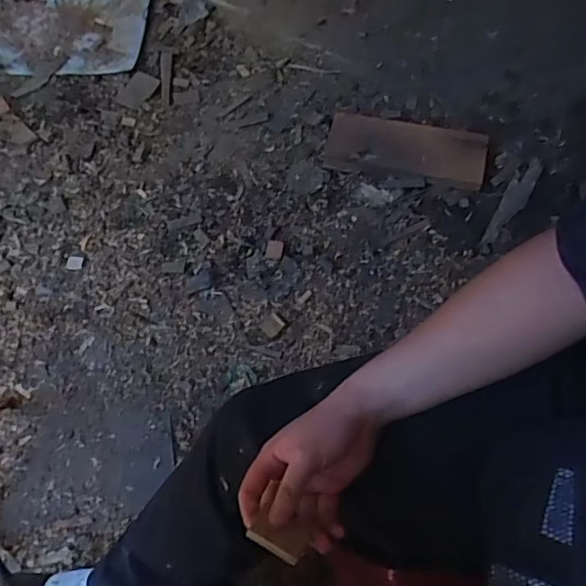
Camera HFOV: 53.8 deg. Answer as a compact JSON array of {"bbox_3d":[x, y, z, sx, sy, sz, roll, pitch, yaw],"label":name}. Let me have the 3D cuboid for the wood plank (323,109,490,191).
[{"bbox_3d":[0.257,-0.327,1.318,0.358,0.033,0.155,13,63,10],"label":"wood plank"}]

